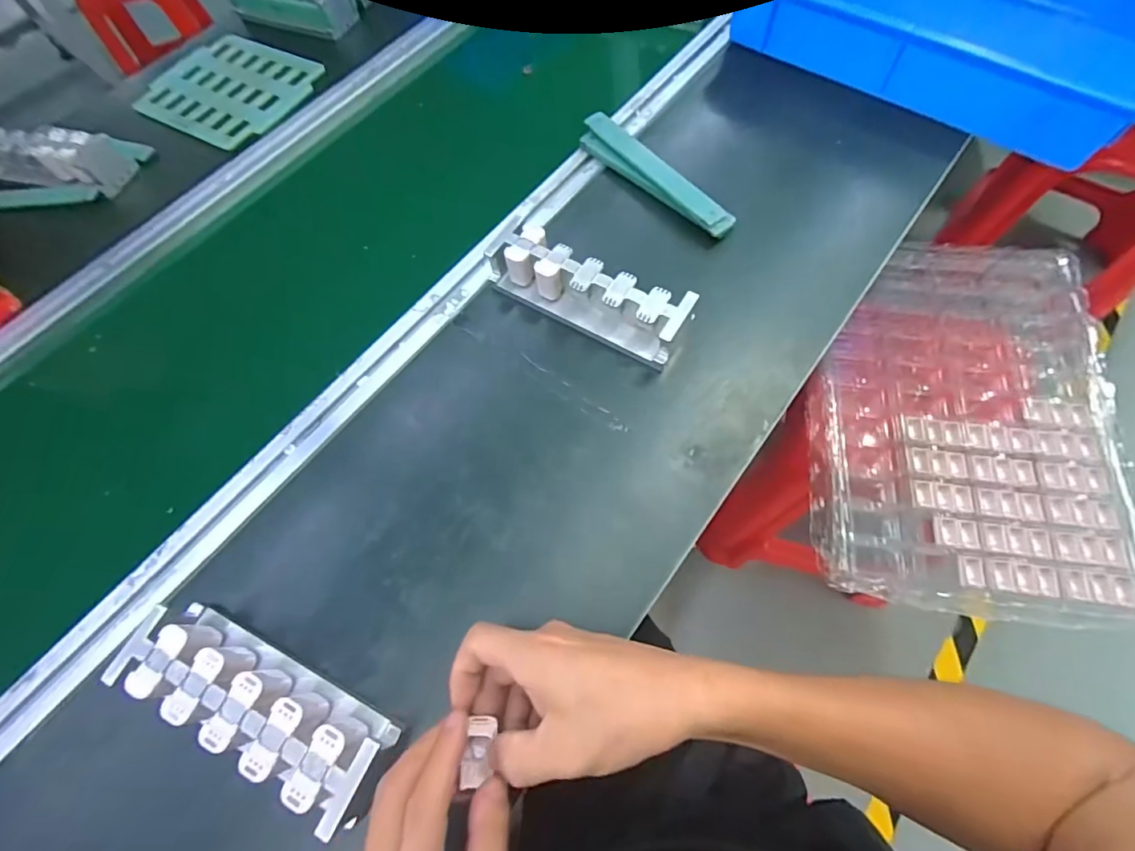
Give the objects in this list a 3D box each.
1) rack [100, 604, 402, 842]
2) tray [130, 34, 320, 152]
[{"bbox_3d":[-0.206,0.183,0.326,0.186,0.046,0.053,24,70,15],"label":"rack"},{"bbox_3d":[-0.453,-0.451,0.654,0.219,0.012,0.189,27,70,15],"label":"tray"}]

